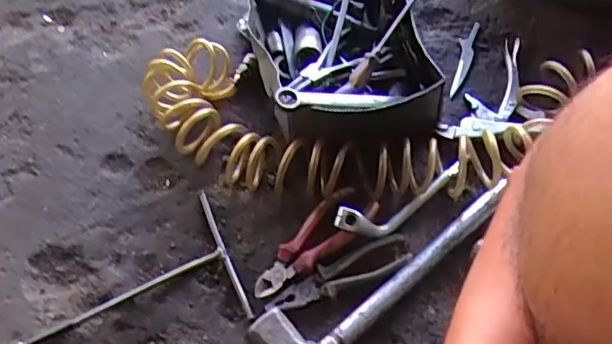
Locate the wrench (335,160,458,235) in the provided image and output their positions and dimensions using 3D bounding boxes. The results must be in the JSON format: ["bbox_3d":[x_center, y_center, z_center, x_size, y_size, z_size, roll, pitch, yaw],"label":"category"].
[{"bbox_3d":[0.116,0.035,0.701,0.174,0.054,0.036,-24,62,-12],"label":"wrench"}]

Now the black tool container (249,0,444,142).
[{"bbox_3d":[0.044,-0.175,0.798,0.214,0.124,0.307,-11,60,-4],"label":"black tool container"}]

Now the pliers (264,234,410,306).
[{"bbox_3d":[0.041,0.119,0.676,0.174,0.021,0.039,-24,62,-11],"label":"pliers"}]

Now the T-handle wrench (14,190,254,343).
[{"bbox_3d":[-0.236,0.150,0.681,0.311,0.013,0.164,-21,61,-10],"label":"T-handle wrench"}]

